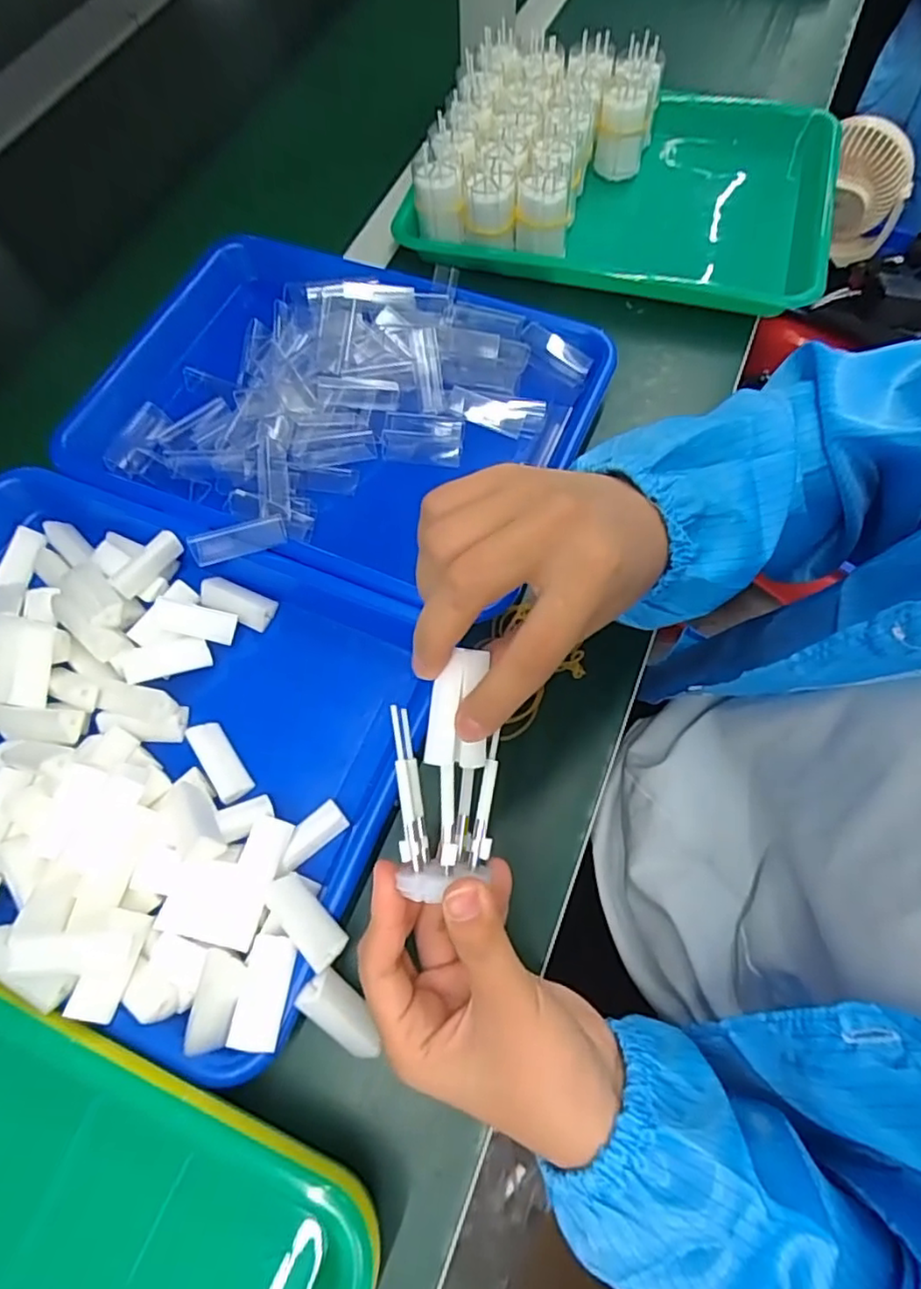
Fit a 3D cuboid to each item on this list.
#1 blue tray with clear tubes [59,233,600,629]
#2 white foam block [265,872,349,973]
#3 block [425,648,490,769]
[{"bbox_3d":[-0.104,-0.166,0.444,0.373,0.056,0.260,19,69,11],"label":"blue tray with clear tubes"},{"bbox_3d":[-0.073,0.131,0.296,0.048,0.014,0.021,33,71,33],"label":"white foam block"},{"bbox_3d":[0.000,0.025,0.237,0.022,0.008,0.045,8,97,6],"label":"block"}]

